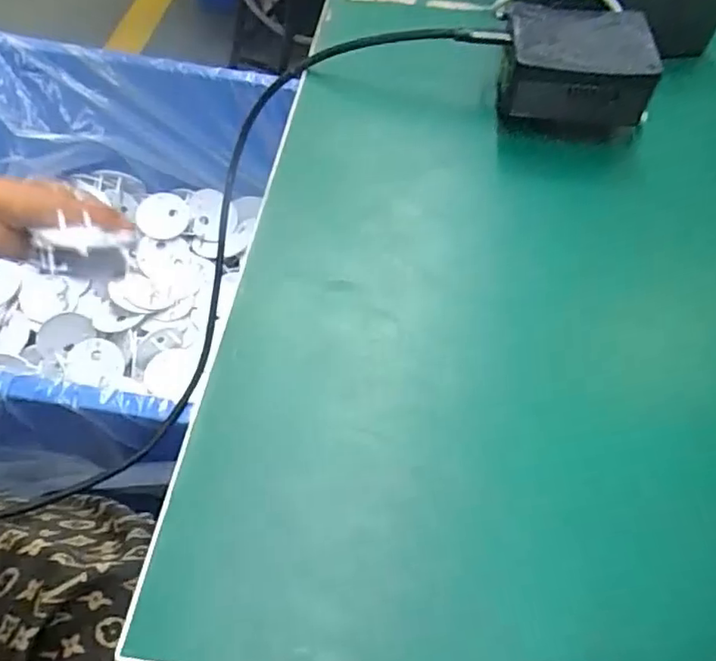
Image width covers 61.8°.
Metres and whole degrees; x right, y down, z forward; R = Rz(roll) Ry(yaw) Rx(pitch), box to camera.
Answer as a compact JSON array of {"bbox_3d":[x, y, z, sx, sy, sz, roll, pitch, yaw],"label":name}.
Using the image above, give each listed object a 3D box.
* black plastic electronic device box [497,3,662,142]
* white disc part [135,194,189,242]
[{"bbox_3d":[0.120,-0.149,0.338,0.075,0.041,0.070,7,56,0],"label":"black plastic electronic device box"},{"bbox_3d":[-0.247,-0.144,0.757,0.065,0.005,0.057,8,87,-2],"label":"white disc part"}]

